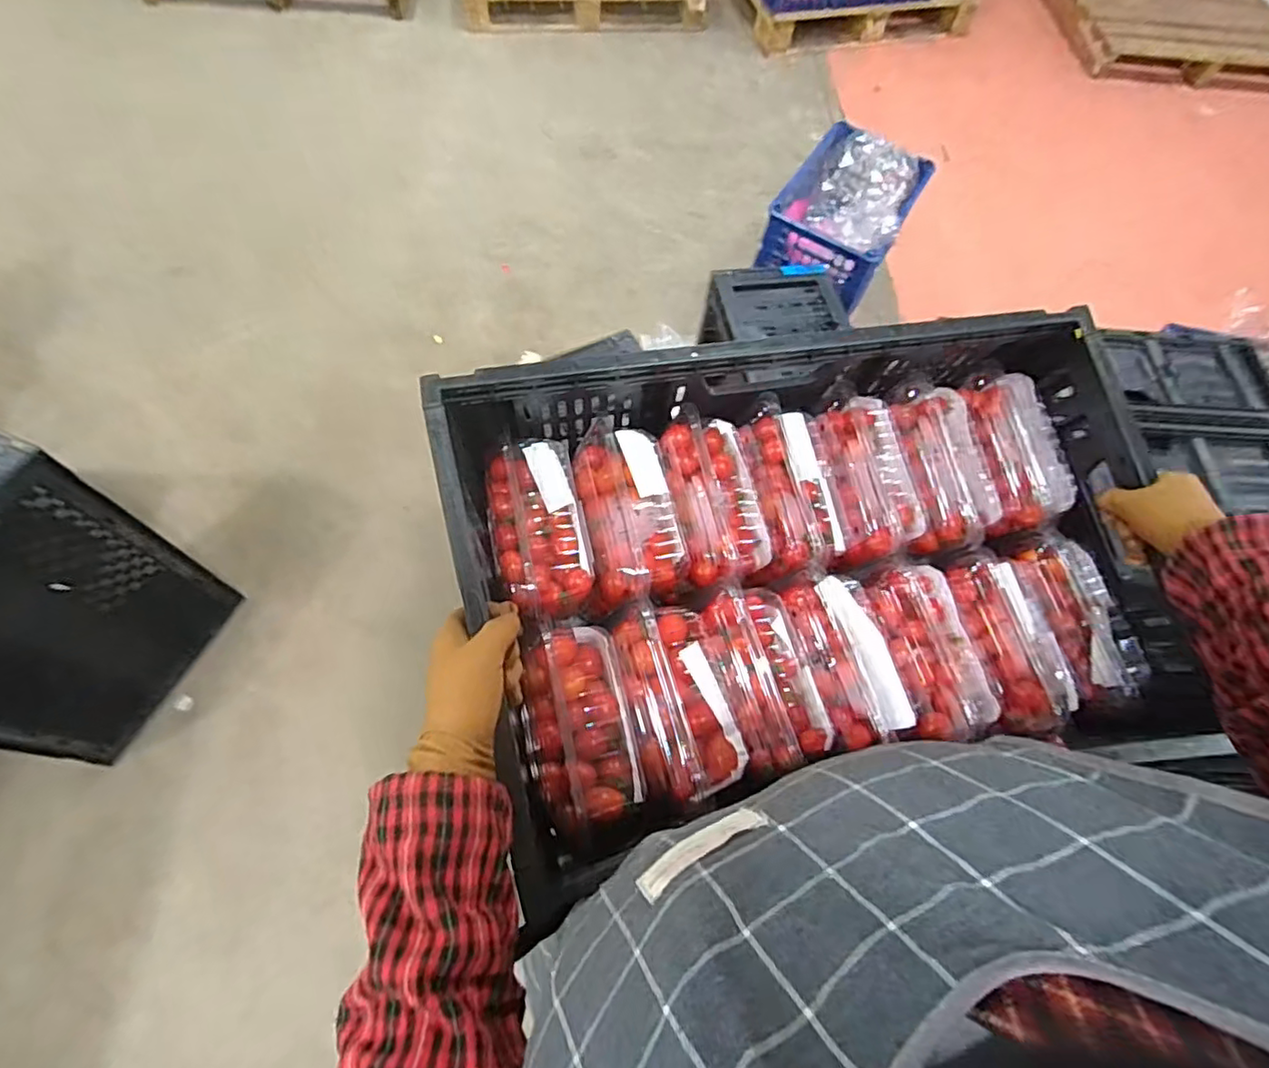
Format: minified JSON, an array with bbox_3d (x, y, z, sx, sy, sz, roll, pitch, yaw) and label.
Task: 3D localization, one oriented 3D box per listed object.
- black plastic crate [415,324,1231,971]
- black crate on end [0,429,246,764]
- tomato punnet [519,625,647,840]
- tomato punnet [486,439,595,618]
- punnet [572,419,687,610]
[{"bbox_3d":[0.161,0.015,0.522,0.581,0.133,0.376,-12,67,-9],"label":"black plastic crate"},{"bbox_3d":[-1.023,0.116,1.027,0.246,0.544,0.392,27,65,5],"label":"black crate on end"},{"bbox_3d":[-0.045,0.148,0.484,0.083,0.061,0.155,-10,68,-12],"label":"tomato punnet"},{"bbox_3d":[-0.085,-0.008,0.538,0.079,0.060,0.155,-9,68,-12],"label":"tomato punnet"},{"bbox_3d":[-0.003,-0.017,0.556,0.081,0.065,0.166,-10,68,-12],"label":"punnet"}]

